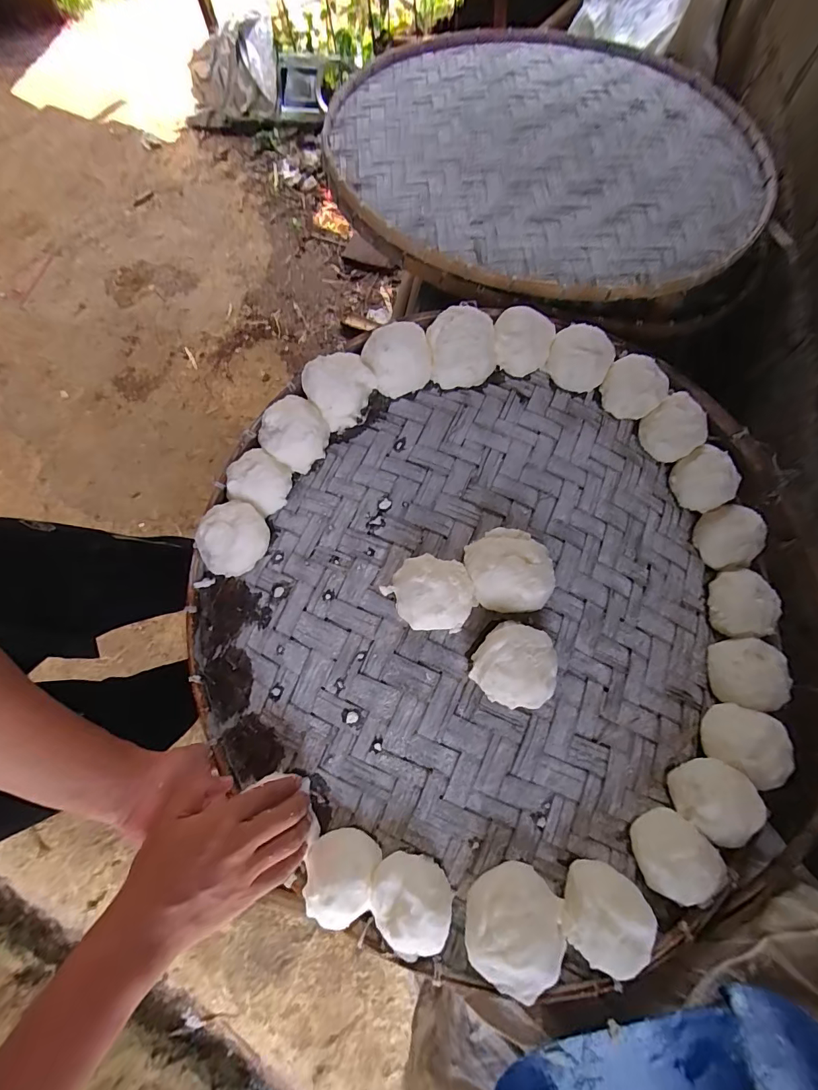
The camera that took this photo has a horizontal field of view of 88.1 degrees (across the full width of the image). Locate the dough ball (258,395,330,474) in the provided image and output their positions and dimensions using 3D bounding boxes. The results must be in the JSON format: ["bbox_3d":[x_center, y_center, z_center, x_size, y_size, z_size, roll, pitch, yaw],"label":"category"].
[{"bbox_3d":[-0.141,-0.139,0.509,0.078,0.047,0.076,-1,74,2],"label":"dough ball"}]

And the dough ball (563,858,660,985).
[{"bbox_3d":[0.181,0.340,0.387,0.072,0.052,0.074,-1,74,2],"label":"dough ball"}]

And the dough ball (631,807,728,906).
[{"bbox_3d":[0.259,0.303,0.406,0.070,0.040,0.076,-1,74,2],"label":"dough ball"}]

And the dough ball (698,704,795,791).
[{"bbox_3d":[0.367,0.215,0.459,0.067,0.045,0.073,-1,74,2],"label":"dough ball"}]

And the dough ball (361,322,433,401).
[{"bbox_3d":[-0.013,-0.237,0.534,0.078,0.055,0.072,-1,74,2],"label":"dough ball"}]

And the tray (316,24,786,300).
[{"bbox_3d":[0.221,-0.689,0.711,0.686,0.031,0.746,7,68,3],"label":"tray"}]

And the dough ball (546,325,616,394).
[{"bbox_3d":[0.221,-0.242,0.541,0.076,0.056,0.071,-1,74,2],"label":"dough ball"}]

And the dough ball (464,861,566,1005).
[{"bbox_3d":[0.094,0.348,0.381,0.083,0.049,0.086,-1,74,2],"label":"dough ball"}]

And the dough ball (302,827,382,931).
[{"bbox_3d":[-0.067,0.320,0.406,0.065,0.040,0.070,-1,74,2],"label":"dough ball"}]

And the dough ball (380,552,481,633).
[{"bbox_3d":[0.027,0.051,0.452,0.083,0.048,0.086,-1,74,2],"label":"dough ball"}]

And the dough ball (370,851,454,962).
[{"bbox_3d":[0.003,0.331,0.389,0.068,0.033,0.078,-40,77,-9],"label":"dough ball"}]

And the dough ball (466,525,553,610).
[{"bbox_3d":[0.111,0.027,0.459,0.089,0.053,0.088,-1,74,2],"label":"dough ball"}]

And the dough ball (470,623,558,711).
[{"bbox_3d":[0.107,0.122,0.432,0.078,0.054,0.079,-1,74,2],"label":"dough ball"}]

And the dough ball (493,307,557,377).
[{"bbox_3d":[0.145,-0.262,0.542,0.074,0.058,0.074,-1,74,2],"label":"dough ball"}]

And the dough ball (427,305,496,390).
[{"bbox_3d":[0.067,-0.252,0.538,0.080,0.055,0.083,-1,74,2],"label":"dough ball"}]

